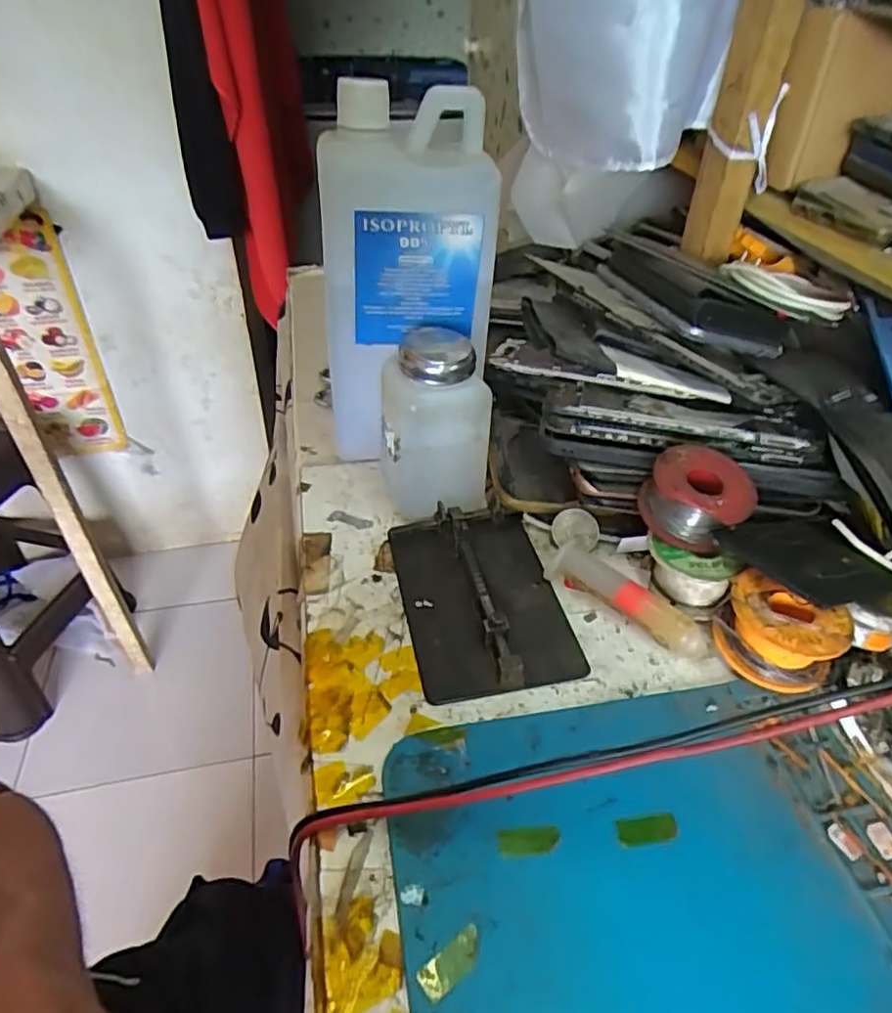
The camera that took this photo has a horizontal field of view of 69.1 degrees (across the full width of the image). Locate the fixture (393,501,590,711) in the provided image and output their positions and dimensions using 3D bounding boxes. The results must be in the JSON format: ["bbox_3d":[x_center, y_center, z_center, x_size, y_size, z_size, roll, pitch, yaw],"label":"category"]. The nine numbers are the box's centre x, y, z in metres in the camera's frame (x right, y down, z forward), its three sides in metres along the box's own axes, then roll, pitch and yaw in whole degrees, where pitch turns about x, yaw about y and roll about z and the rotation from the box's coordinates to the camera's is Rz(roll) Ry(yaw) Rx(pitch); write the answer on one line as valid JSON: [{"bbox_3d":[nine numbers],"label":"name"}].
[{"bbox_3d":[0.018,0.043,0.336,0.079,0.014,0.114,-7,41,-11],"label":"fixture"}]

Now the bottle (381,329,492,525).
[{"bbox_3d":[-0.006,-0.041,0.370,0.059,0.098,0.052,-3,41,-6],"label":"bottle"}]

